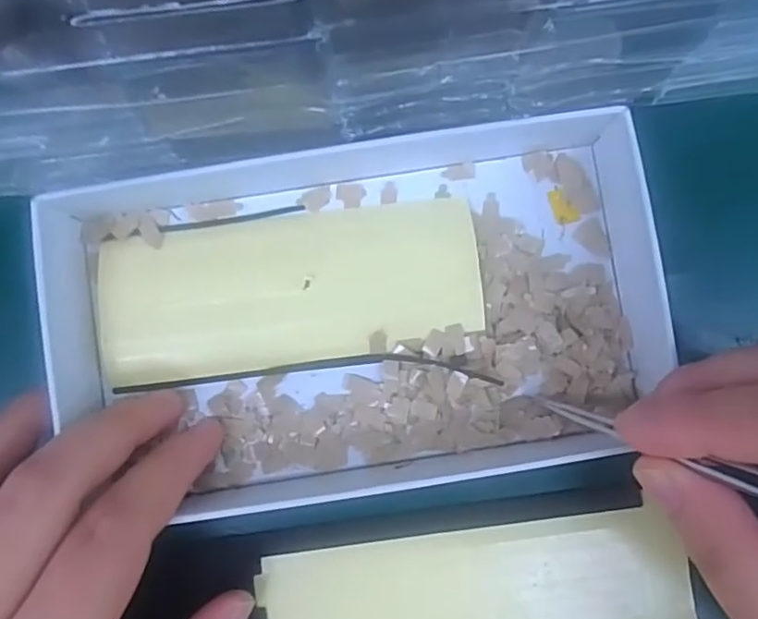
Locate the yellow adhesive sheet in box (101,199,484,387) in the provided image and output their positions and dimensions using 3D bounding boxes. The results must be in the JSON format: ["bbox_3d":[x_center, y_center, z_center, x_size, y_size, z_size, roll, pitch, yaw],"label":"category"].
[{"bbox_3d":[-0.027,-0.007,0.190,0.116,0.005,0.046,-8,81,-1],"label":"yellow adhesive sheet in box"}]

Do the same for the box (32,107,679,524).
[{"bbox_3d":[-0.001,0.002,0.185,0.183,0.022,0.108,-9,86,-1],"label":"box"}]

